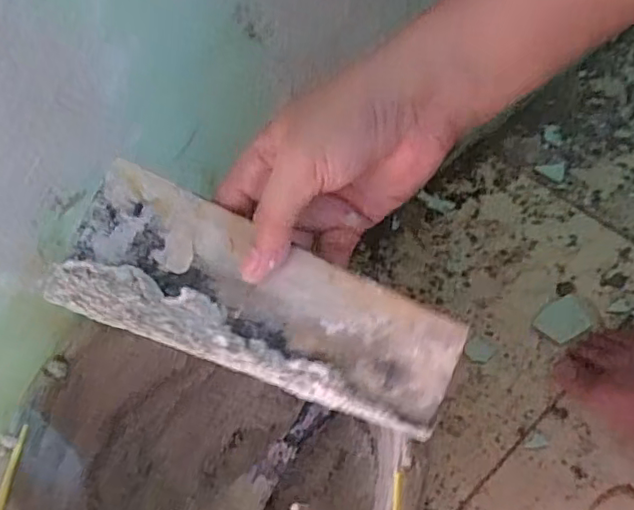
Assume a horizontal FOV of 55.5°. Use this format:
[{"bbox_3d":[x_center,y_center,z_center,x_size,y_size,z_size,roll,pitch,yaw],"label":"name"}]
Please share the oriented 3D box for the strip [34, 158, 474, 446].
[{"bbox_3d":[-0.036,0.020,0.296,0.207,0.009,0.078,22,77,18],"label":"strip"}]

